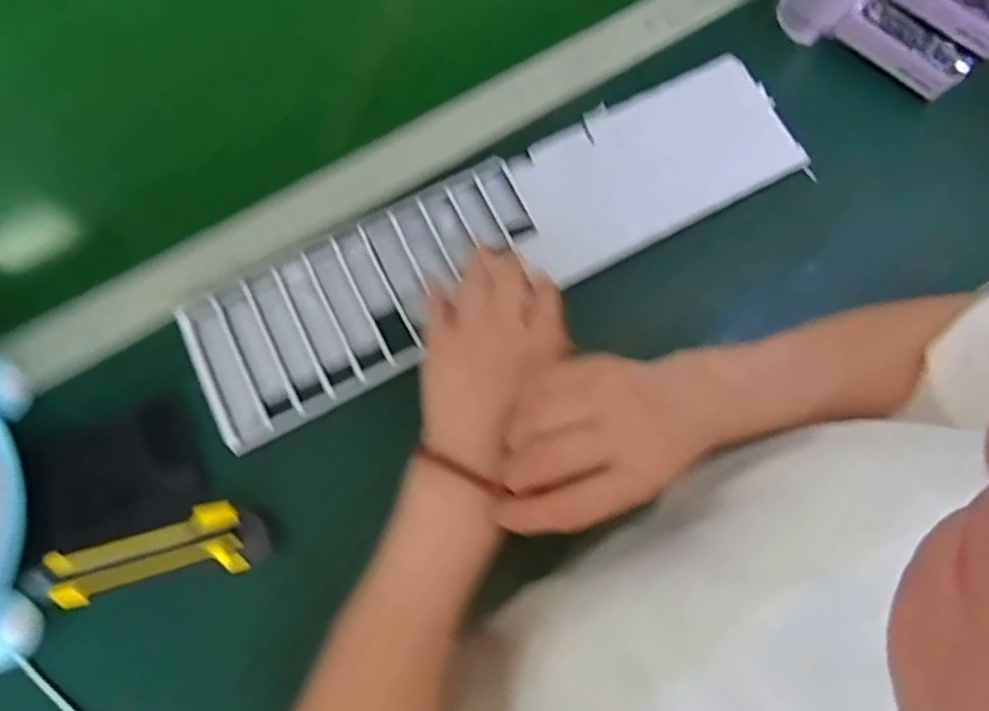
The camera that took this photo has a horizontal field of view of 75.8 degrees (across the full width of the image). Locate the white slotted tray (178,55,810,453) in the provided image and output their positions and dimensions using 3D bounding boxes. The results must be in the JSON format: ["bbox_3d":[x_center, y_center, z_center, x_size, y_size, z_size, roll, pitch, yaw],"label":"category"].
[{"bbox_3d":[0.006,-0.090,0.473,0.467,0.015,0.112,-26,78,-7],"label":"white slotted tray"}]

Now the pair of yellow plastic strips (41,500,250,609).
[{"bbox_3d":[-0.224,0.128,0.407,0.122,0.011,0.044,-13,77,-4],"label":"pair of yellow plastic strips"}]

